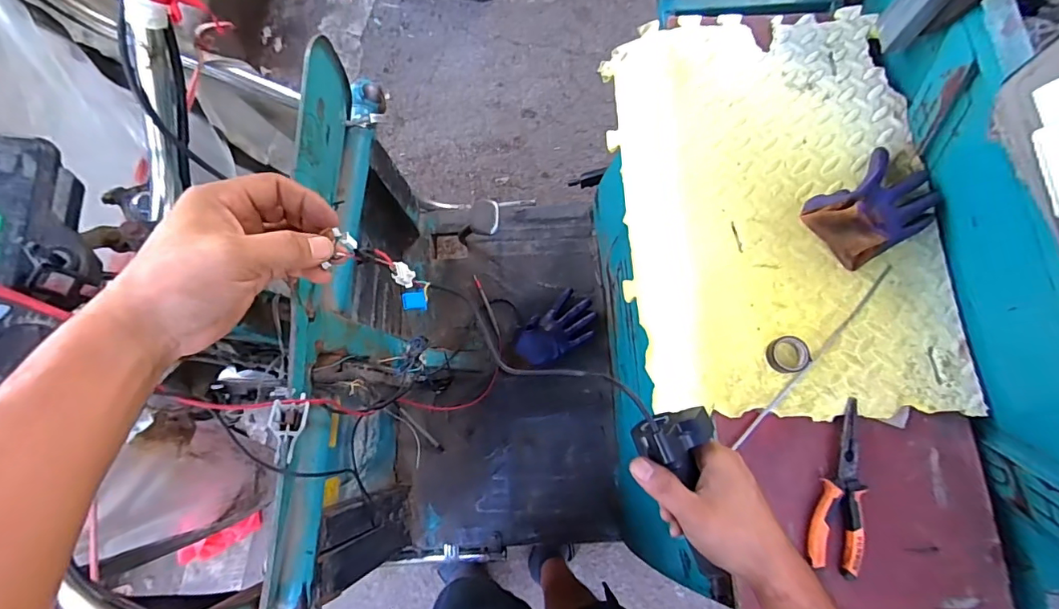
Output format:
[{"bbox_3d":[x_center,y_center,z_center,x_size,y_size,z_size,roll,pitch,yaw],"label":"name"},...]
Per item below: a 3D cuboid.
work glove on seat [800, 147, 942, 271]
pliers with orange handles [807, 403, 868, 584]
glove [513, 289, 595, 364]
[{"bbox_3d":[0.444,-0.125,0.631,0.178,0.061,0.111,-36,82,-6],"label":"work glove on seat"},{"bbox_3d":[0.357,0.206,0.567,0.054,0.015,0.190,11,80,2],"label":"pliers with orange handles"},{"bbox_3d":[0.059,0.055,1.028,0.178,0.048,0.103,-40,82,-7],"label":"glove"}]

